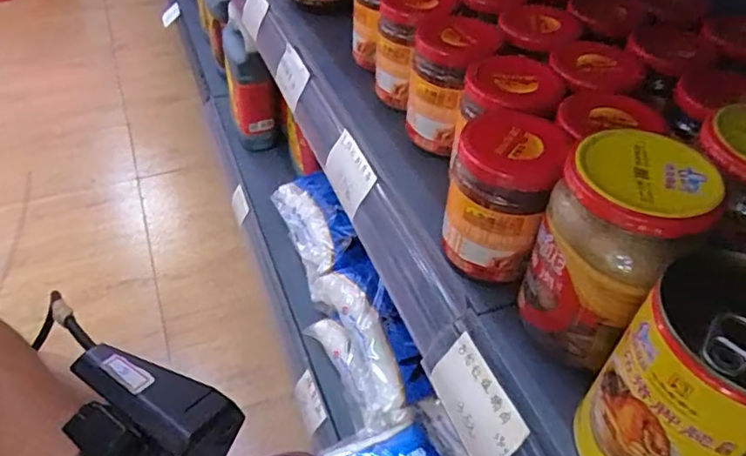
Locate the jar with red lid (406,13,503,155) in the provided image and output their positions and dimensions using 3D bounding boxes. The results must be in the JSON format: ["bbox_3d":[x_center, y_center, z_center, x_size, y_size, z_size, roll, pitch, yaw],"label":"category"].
[{"bbox_3d":[0.059,-0.110,0.438,0.061,0.081,0.067,1,45,-1],"label":"jar with red lid"}]

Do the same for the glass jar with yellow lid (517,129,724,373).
[{"bbox_3d":[0.123,0.010,0.297,0.064,0.108,0.070,1,45,-1],"label":"glass jar with yellow lid"}]

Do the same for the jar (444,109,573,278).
[{"bbox_3d":[0.078,-0.020,0.346,0.057,0.086,0.062,1,45,-1],"label":"jar"}]

